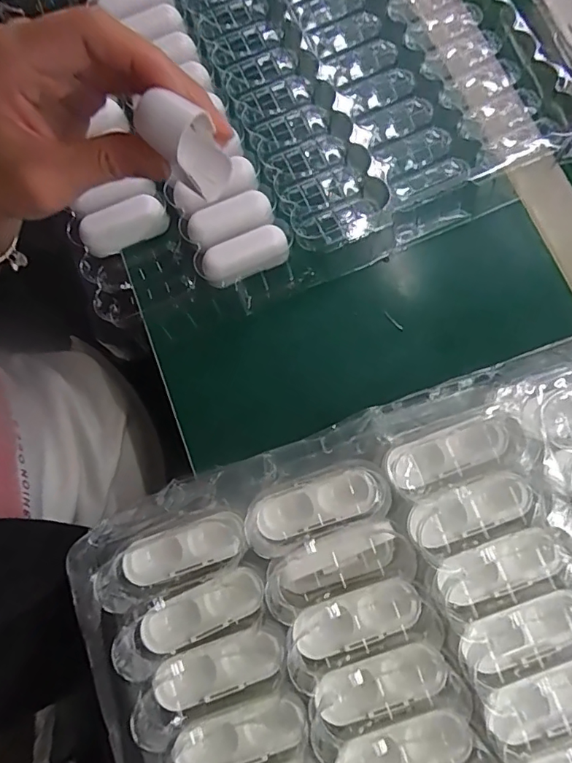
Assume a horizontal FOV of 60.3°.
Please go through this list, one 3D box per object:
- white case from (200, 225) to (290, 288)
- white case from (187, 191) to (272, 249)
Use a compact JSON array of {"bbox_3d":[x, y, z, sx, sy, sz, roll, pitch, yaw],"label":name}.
[{"bbox_3d":[-0.029,-0.087,0.355,0.062,0.023,0.032,-26,77,-4],"label":"white case"},{"bbox_3d":[-0.040,-0.116,0.359,0.060,0.018,0.027,-24,77,-3],"label":"white case"}]

